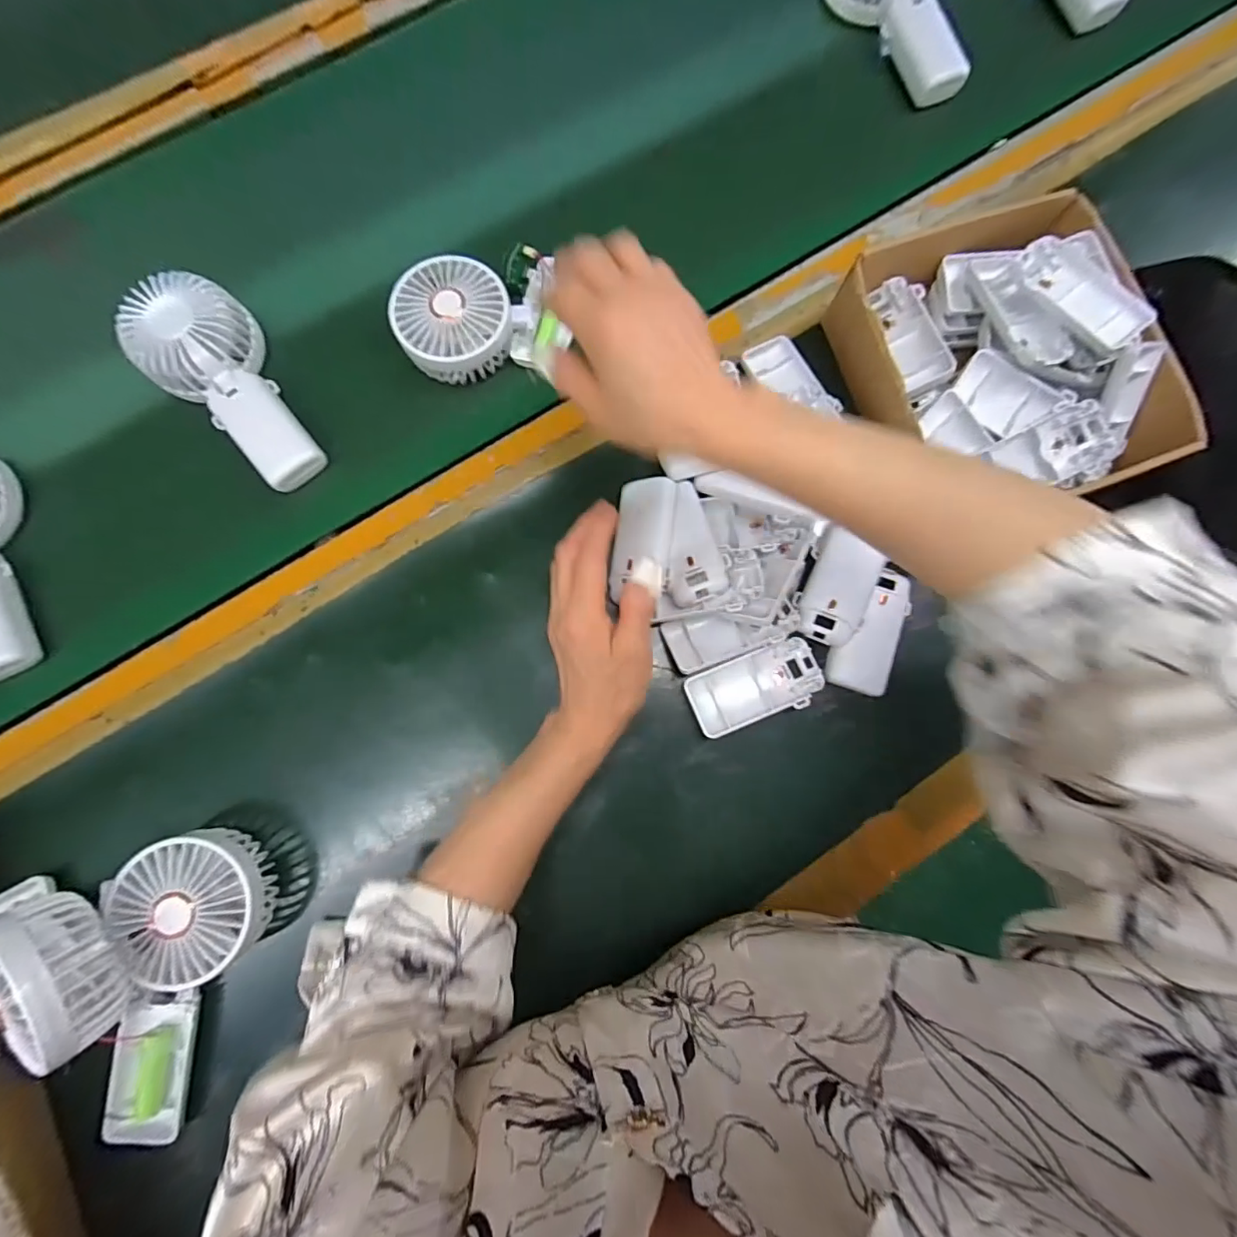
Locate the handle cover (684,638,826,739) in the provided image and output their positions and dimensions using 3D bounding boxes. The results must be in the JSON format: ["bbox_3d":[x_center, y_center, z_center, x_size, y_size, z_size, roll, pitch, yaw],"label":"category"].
[{"bbox_3d":[0.098,0.049,0.382,0.094,0.018,0.047,-19,81,-3],"label":"handle cover"}]

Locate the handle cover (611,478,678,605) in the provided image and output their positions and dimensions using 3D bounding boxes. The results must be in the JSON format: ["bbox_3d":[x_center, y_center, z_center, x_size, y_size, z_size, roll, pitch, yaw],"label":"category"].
[{"bbox_3d":[0.018,-0.060,0.382,0.041,0.020,0.090,10,81,1],"label":"handle cover"}]

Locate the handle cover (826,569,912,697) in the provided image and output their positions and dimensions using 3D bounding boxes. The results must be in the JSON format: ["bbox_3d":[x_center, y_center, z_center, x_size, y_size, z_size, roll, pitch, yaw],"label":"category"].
[{"bbox_3d":[0.186,0.009,0.386,0.045,0.015,0.090,21,81,3],"label":"handle cover"}]

